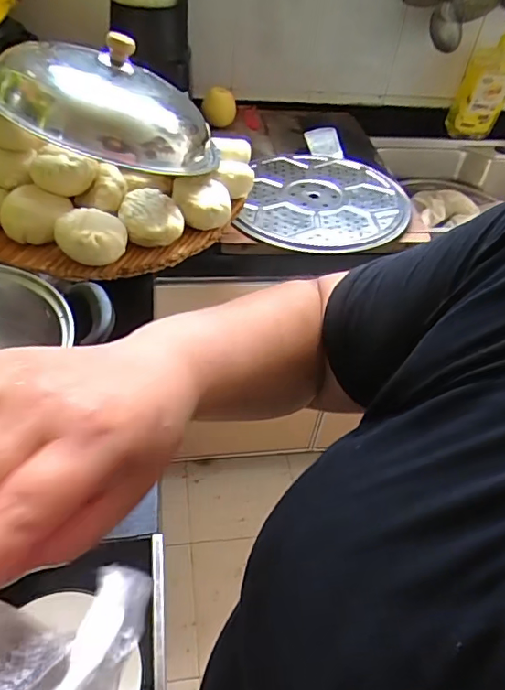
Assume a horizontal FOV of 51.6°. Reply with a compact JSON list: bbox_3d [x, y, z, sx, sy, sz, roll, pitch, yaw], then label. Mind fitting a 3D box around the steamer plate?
[{"bbox_3d":[0.139,-0.275,0.974,0.289,0.029,0.322,10,44,2],"label":"steamer plate"}]

